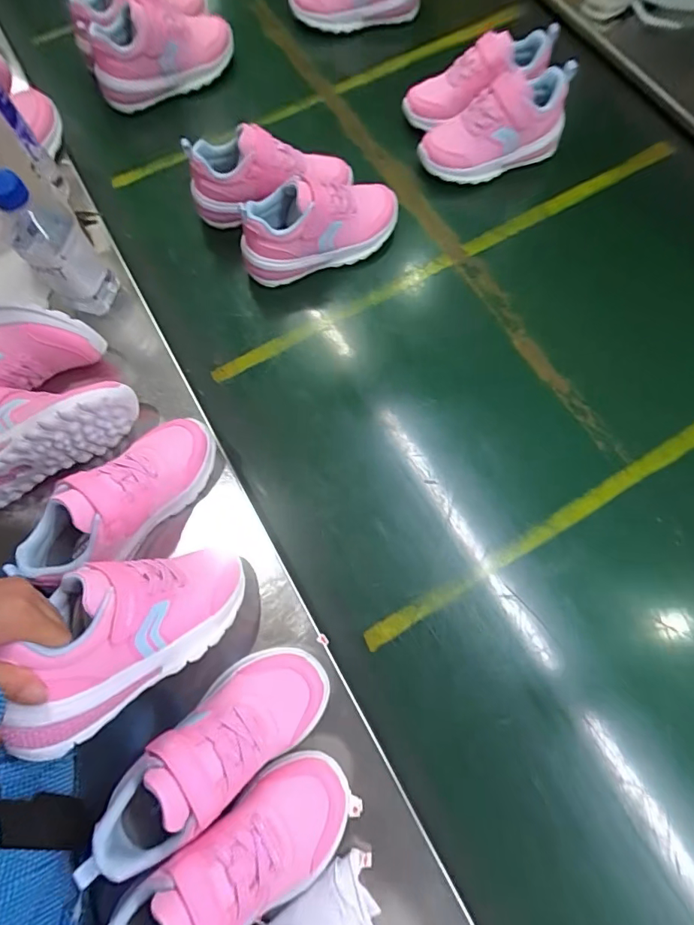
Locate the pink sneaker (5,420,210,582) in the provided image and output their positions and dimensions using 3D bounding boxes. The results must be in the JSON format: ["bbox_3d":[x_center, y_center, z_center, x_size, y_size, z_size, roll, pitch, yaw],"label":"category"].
[{"bbox_3d":[-0.211,0.030,0.444,0.074,0.082,0.197,37,78,13],"label":"pink sneaker"}]

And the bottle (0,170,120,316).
[{"bbox_3d":[-0.314,-0.233,0.502,0.065,0.148,0.075,-40,75,-9],"label":"bottle"}]

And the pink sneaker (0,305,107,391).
[{"bbox_3d":[-0.371,-0.110,0.499,0.191,0.063,0.095,5,73,4],"label":"pink sneaker"}]

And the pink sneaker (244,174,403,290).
[{"bbox_3d":[-0.033,-0.293,0.599,0.207,0.112,0.077,-13,72,-1],"label":"pink sneaker"}]

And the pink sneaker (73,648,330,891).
[{"bbox_3d":[-0.107,0.234,0.384,0.201,0.073,0.077,-36,73,-23],"label":"pink sneaker"}]

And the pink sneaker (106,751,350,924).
[{"bbox_3d":[-0.086,0.314,0.356,0.206,0.075,0.086,-29,72,-23],"label":"pink sneaker"}]

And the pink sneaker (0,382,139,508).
[{"bbox_3d":[-0.318,-0.041,0.481,0.194,0.077,0.090,-28,73,-6],"label":"pink sneaker"}]

